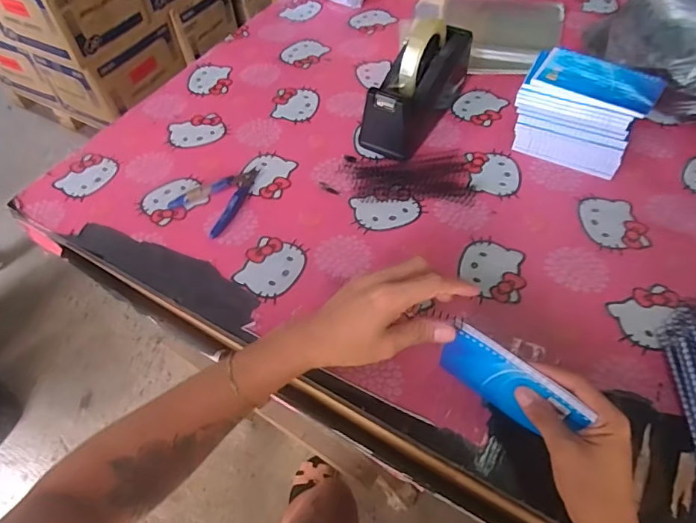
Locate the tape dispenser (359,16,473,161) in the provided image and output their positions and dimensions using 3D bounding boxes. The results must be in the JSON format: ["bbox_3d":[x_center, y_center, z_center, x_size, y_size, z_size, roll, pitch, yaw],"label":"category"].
[{"bbox_3d":[0.098,-0.241,0.658,0.073,0.124,0.210,29,60,22],"label":"tape dispenser"}]

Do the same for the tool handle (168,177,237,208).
[{"bbox_3d":[-0.189,-0.089,0.629,0.088,0.009,0.018,-24,56,-14],"label":"tool handle"}]

